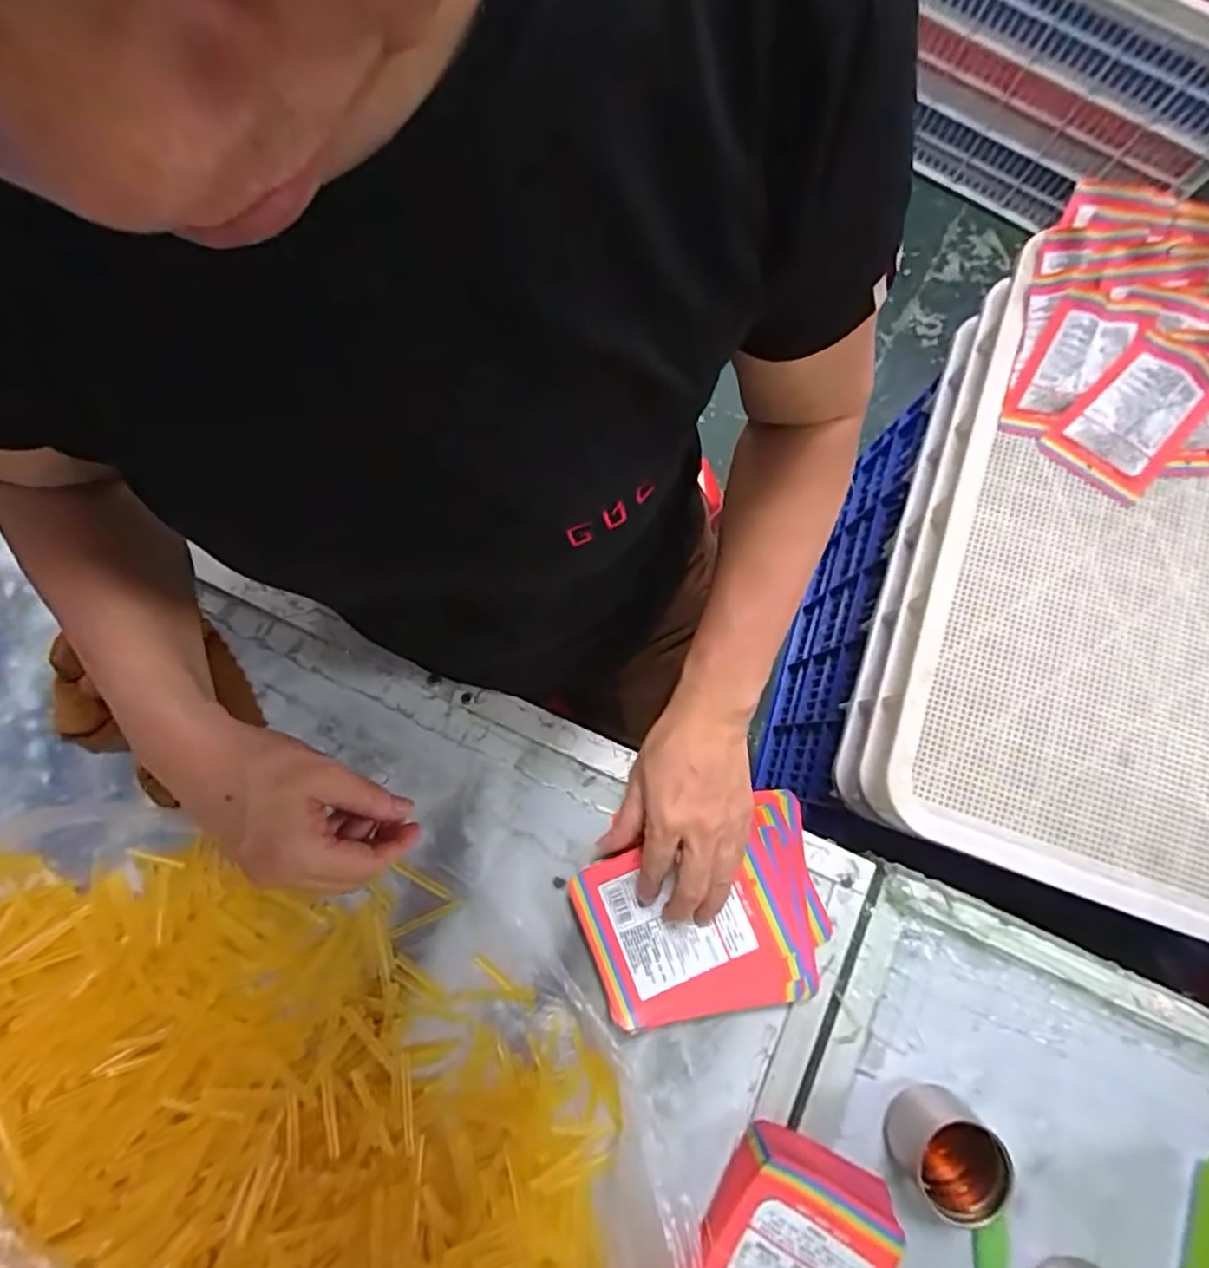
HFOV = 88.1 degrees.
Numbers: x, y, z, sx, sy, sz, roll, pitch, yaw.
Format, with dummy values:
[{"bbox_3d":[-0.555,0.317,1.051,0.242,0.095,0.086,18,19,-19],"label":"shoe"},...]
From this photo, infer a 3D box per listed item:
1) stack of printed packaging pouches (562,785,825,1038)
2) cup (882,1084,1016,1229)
[{"bbox_3d":[0.078,0.211,0.463,0.181,0.027,0.134,-22,80,-5],"label":"stack of printed packaging pouches"},{"bbox_3d":[0.233,0.353,0.427,0.061,0.055,0.053,-35,82,-7],"label":"cup"}]

